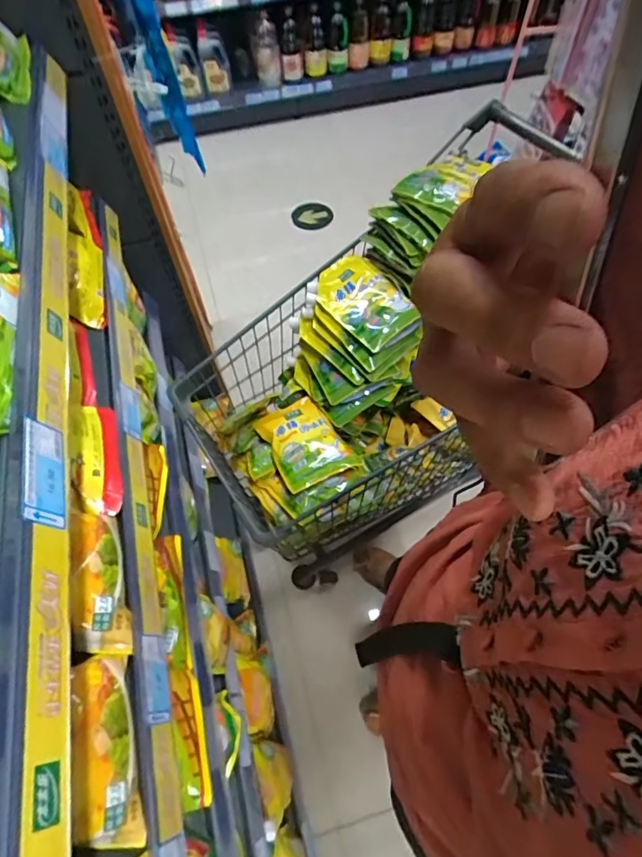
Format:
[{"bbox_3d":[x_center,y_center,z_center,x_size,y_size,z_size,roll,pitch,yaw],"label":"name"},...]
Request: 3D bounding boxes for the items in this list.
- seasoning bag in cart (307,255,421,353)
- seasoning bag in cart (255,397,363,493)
[{"bbox_3d":[0.079,-0.237,0.875,0.128,0.029,0.197,-34,65,-17],"label":"seasoning bag in cart"},{"bbox_3d":[-0.030,0.021,0.888,0.131,0.034,0.179,-26,63,-13],"label":"seasoning bag in cart"}]

